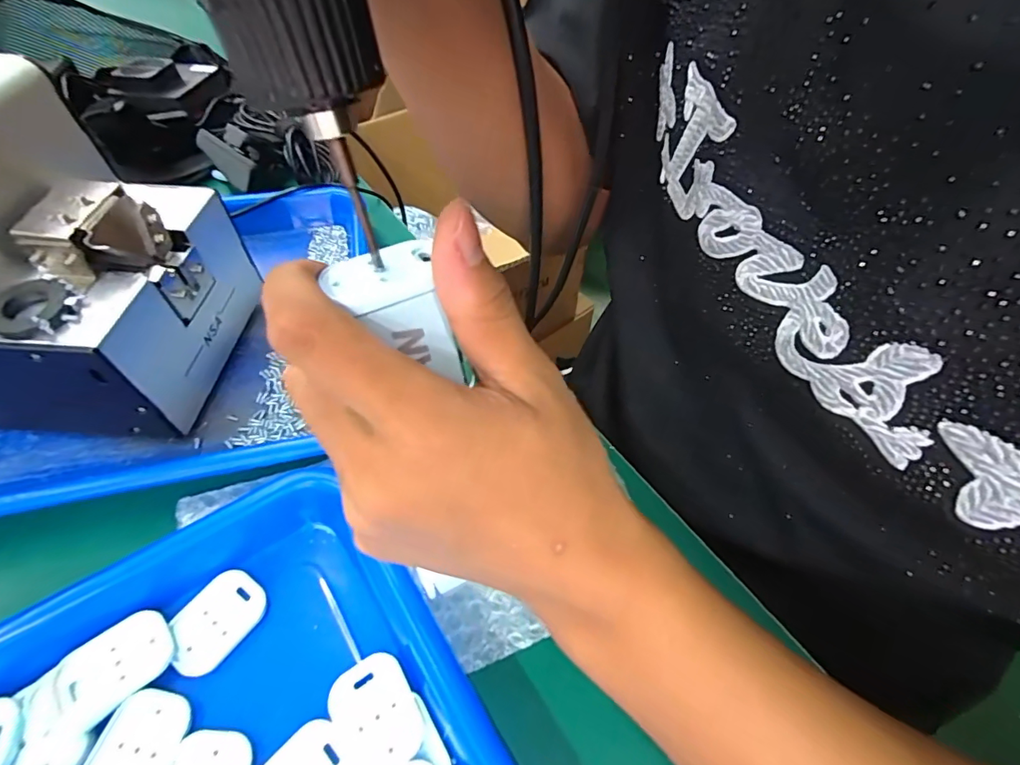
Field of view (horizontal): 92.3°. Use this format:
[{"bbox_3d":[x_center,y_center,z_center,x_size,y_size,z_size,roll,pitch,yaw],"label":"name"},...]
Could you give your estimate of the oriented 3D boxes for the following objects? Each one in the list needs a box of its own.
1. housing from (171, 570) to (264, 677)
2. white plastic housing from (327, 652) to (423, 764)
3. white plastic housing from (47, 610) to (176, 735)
[{"bbox_3d":[-0.127,0.103,0.213,0.029,0.004,0.039,26,57,19],"label":"housing"},{"bbox_3d":[-0.053,0.129,0.190,0.031,0.004,0.039,-26,57,-18],"label":"white plastic housing"},{"bbox_3d":[-0.160,0.115,0.198,0.041,0.008,0.027,-35,60,-24],"label":"white plastic housing"}]

